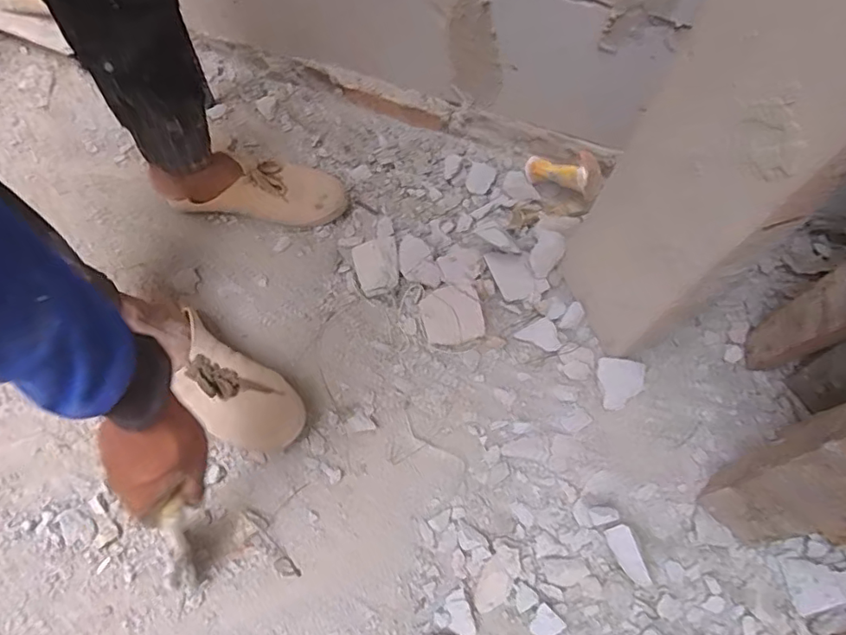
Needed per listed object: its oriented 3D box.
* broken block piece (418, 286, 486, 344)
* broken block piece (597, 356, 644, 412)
[{"bbox_3d":[0.035,-0.002,0.722,0.076,0.007,0.074,-20,78,15],"label":"broken block piece"},{"bbox_3d":[0.240,0.082,0.691,0.055,0.013,0.061,7,67,6],"label":"broken block piece"}]

